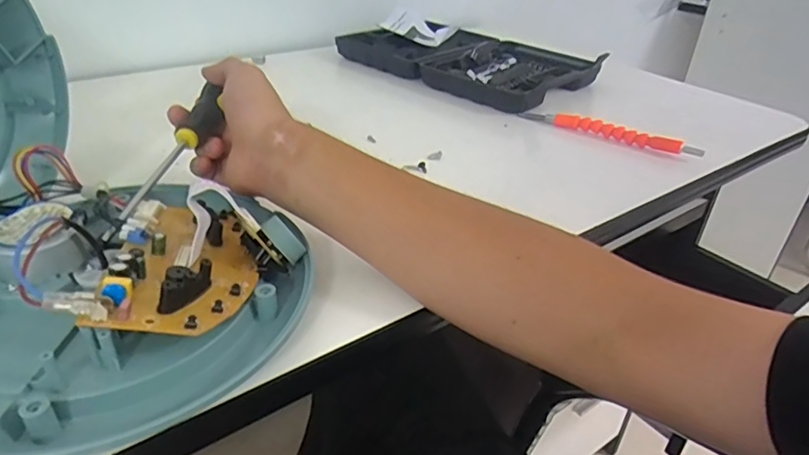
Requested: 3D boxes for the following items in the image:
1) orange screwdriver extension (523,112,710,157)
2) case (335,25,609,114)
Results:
[{"bbox_3d":[0.225,-0.108,0.612,0.193,0.020,0.021,21,35,26],"label":"orange screwdriver extension"},{"bbox_3d":[0.078,-0.239,0.792,0.198,0.035,0.324,-25,42,-38],"label":"case"}]

